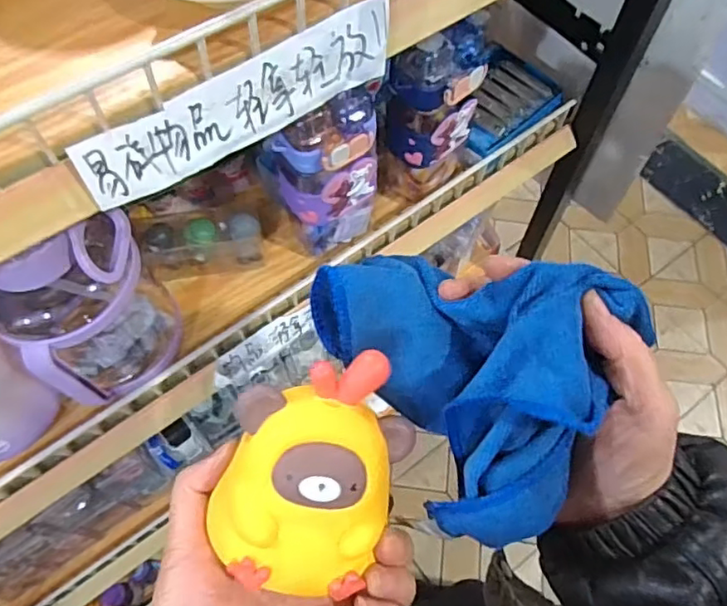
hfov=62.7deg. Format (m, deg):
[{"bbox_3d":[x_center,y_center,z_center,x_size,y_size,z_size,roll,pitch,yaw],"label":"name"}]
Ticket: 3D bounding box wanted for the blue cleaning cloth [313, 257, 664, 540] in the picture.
[{"bbox_3d":[0.060,0.023,0.282,0.115,0.073,0.140,-31,67,-15],"label":"blue cleaning cloth"}]

